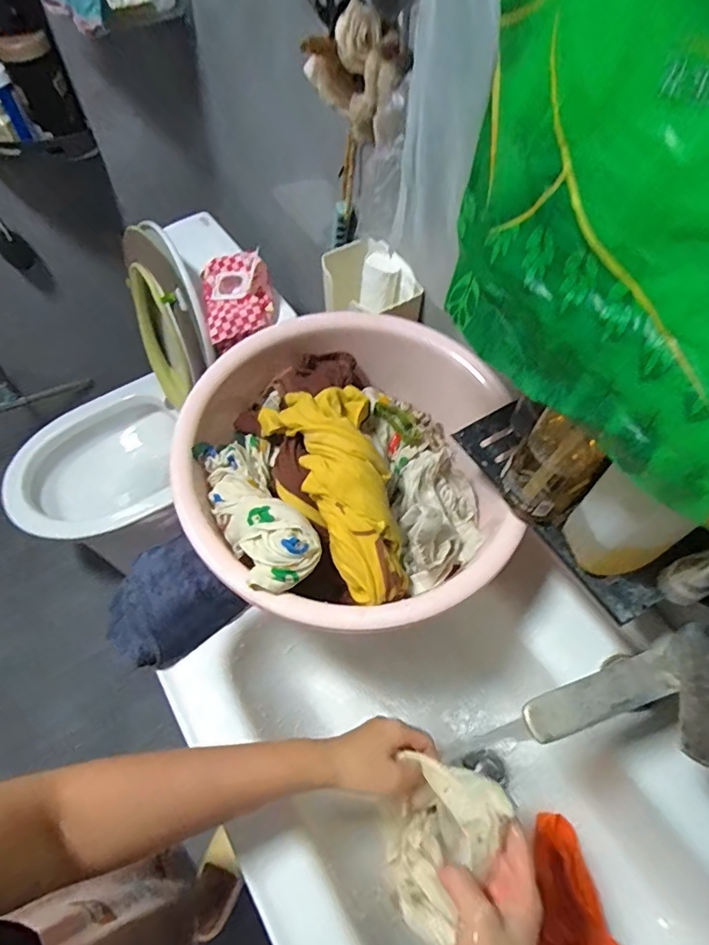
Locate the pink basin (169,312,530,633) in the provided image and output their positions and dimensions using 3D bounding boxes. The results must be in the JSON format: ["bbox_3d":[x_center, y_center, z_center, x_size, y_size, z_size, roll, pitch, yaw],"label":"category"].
[{"bbox_3d":[-0.002,-0.015,0.577,0.359,0.137,0.377,-30,63,-17],"label":"pink basin"}]

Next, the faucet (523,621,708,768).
[{"bbox_3d":[0.241,0.191,0.418,0.178,0.075,0.094,-20,61,-12],"label":"faucet"}]

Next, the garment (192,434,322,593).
[{"bbox_3d":[-0.103,0.028,0.528,0.081,0.059,0.203,-23,61,-14],"label":"garment"}]

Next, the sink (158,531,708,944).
[{"bbox_3d":[0.165,0.400,0.536,0.459,0.179,0.693,-28,62,-16],"label":"sink"}]

